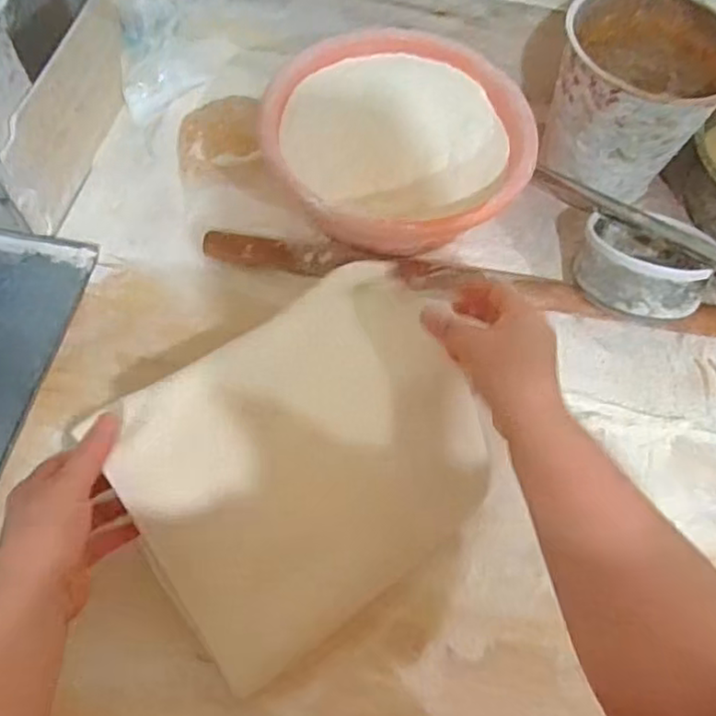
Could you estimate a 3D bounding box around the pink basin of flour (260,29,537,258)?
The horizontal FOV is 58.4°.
[{"bbox_3d":[0.035,-0.212,0.668,0.236,0.105,0.239,1,64,-3],"label":"pink basin of flour"}]

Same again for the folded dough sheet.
[{"bbox_3d":[-0.030,0.080,0.513,0.289,0.045,0.232,-33,96,-17],"label":"folded dough sheet"}]

